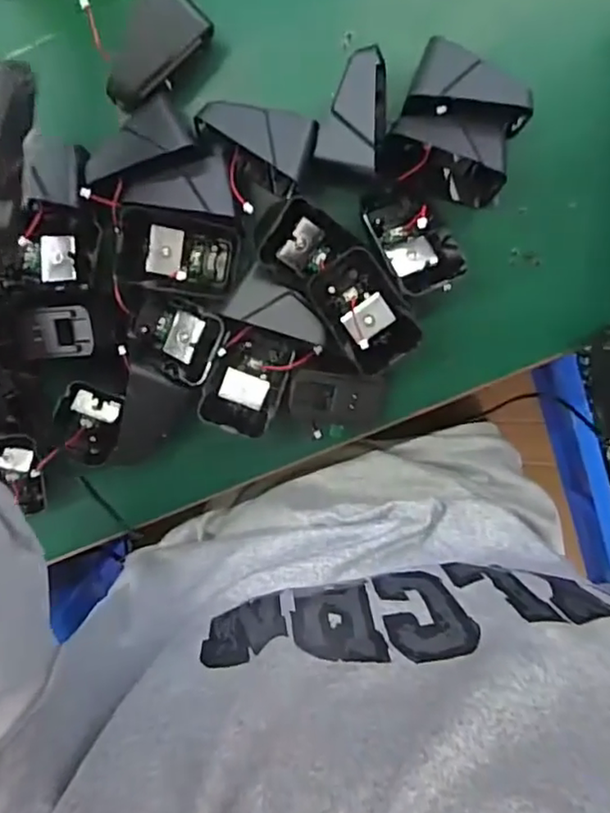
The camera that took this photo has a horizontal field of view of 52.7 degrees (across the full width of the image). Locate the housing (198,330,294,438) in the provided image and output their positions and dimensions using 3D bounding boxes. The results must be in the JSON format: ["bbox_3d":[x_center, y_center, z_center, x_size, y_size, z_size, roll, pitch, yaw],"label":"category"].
[{"bbox_3d":[-0.035,-0.015,0.381,0.044,0.033,0.058,20,100,-1],"label":"housing"}]

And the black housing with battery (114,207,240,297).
[{"bbox_3d":[-0.074,-0.091,0.366,0.065,0.031,0.045,9,100,1],"label":"black housing with battery"}]

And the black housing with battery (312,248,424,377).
[{"bbox_3d":[0.036,-0.057,0.367,0.042,0.022,0.067,-31,98,7],"label":"black housing with battery"}]

